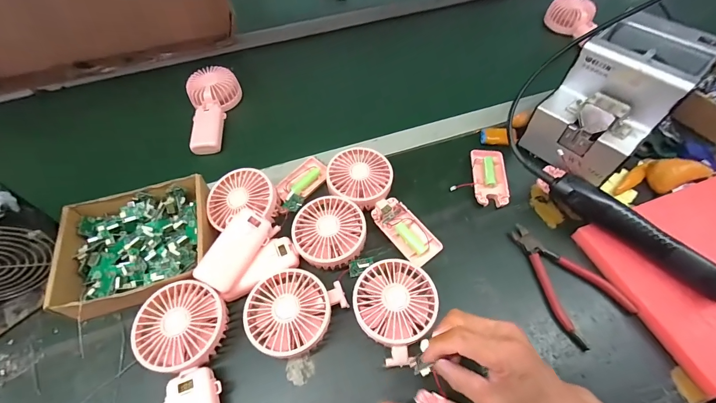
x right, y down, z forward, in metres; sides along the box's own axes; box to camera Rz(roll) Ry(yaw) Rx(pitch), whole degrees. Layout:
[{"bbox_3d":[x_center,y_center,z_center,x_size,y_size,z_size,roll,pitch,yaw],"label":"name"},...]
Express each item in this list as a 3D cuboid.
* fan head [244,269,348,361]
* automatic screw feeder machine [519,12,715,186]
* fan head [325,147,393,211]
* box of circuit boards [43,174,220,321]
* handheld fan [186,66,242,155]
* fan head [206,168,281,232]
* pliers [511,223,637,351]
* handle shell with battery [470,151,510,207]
[{"bbox_3d":[-0.071,0.120,0.358,0.091,0.044,0.091,-1,56,1],"label":"fan head"},{"bbox_3d":[0.347,-0.139,0.450,0.173,0.146,0.124,-38,63,-21],"label":"automatic screw feeder machine"},{"bbox_3d":[0.003,-0.033,0.450,0.088,0.033,0.087,-1,56,1],"label":"fan head"},{"bbox_3d":[-0.264,0.053,0.403,0.170,0.047,0.149,-16,57,-8],"label":"box of circuit boards"},{"bbox_3d":[-0.244,-0.159,0.549,0.081,0.048,0.159,-12,56,-6],"label":"handheld fan"},{"bbox_3d":[-0.149,-0.006,0.414,0.087,0.031,0.077,-17,59,-9],"label":"fan head"},{"bbox_3d":[0.239,0.091,0.392,0.082,0.015,0.144,-30,60,-17],"label":"pliers"},{"bbox_3d":[0.190,-0.034,0.475,0.046,0.016,0.094,4,56,5],"label":"handle shell with battery"}]

